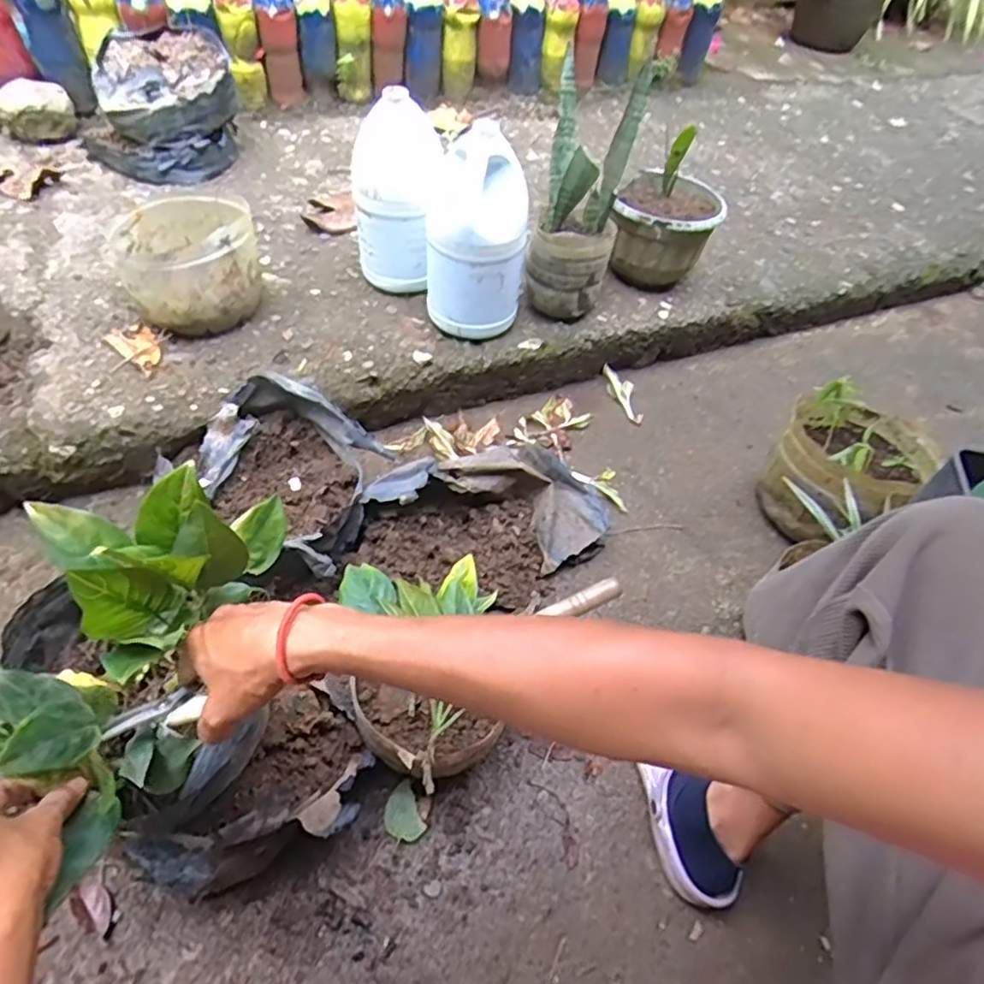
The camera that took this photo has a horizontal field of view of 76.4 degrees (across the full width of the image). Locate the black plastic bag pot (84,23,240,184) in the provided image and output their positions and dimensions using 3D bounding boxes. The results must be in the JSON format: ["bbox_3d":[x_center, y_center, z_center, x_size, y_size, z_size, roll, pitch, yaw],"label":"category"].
[{"bbox_3d":[-0.685,-0.800,1.287,0.304,0.195,0.282,-17,56,-18],"label":"black plastic bag pot"}]

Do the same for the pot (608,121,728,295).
[{"bbox_3d":[0.347,-0.554,1.228,0.200,0.280,0.203,19,53,8],"label":"pot"}]

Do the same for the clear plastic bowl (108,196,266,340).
[{"bbox_3d":[-0.468,-0.353,0.989,0.187,0.156,0.199,3,52,-4],"label":"clear plastic bowl"}]

